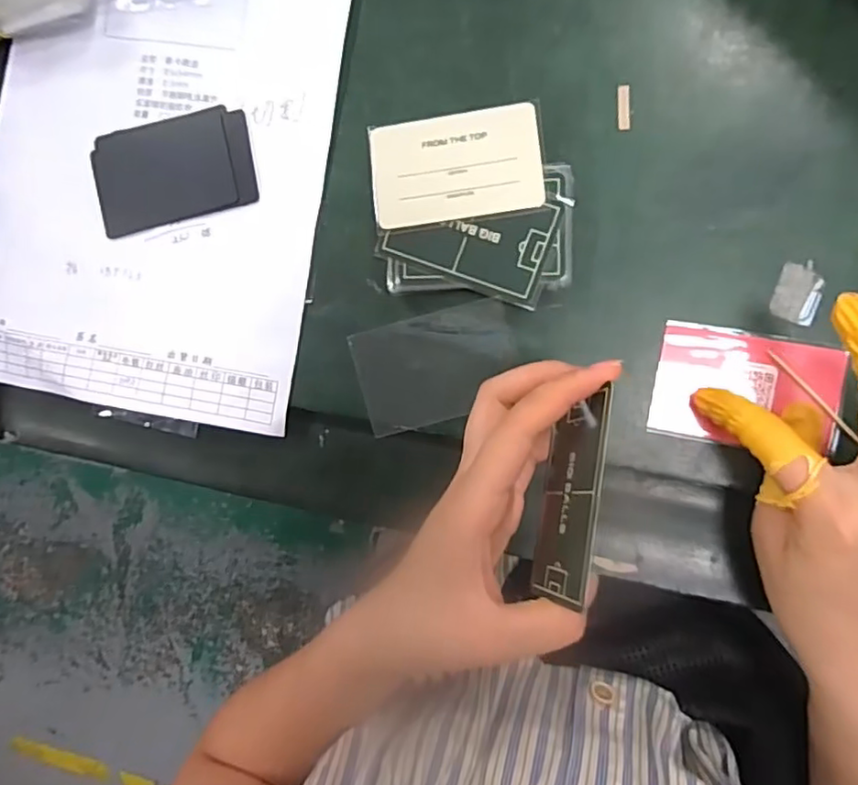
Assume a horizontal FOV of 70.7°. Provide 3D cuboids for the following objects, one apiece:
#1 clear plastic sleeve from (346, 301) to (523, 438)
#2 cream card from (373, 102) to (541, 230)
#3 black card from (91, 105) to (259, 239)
[{"bbox_3d":[0.004,-0.013,0.326,0.084,0.006,0.056,-15,96,6],"label":"clear plastic sleeve"},{"bbox_3d":[0.014,-0.115,0.307,0.084,0.004,0.053,-6,88,6],"label":"cream card"},{"bbox_3d":[-0.147,-0.128,0.346,0.095,0.004,0.058,-11,90,9],"label":"black card"}]

